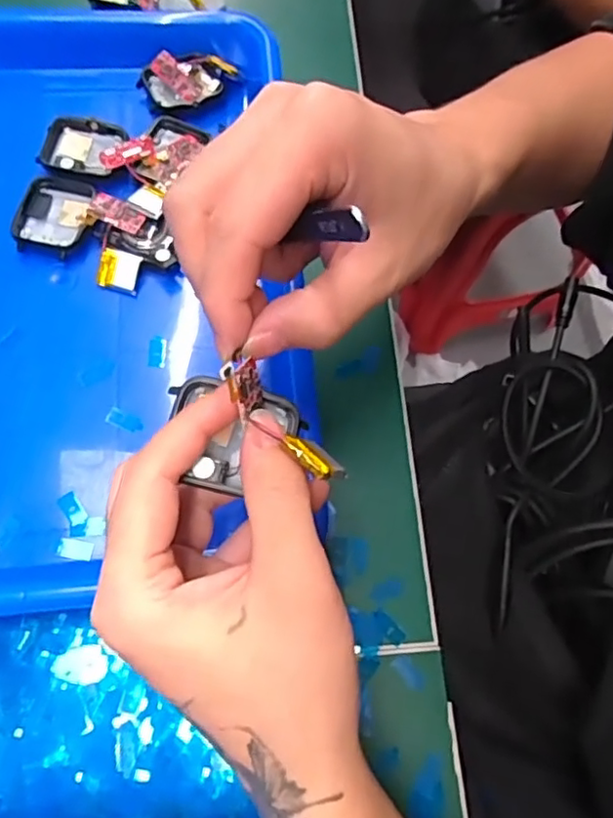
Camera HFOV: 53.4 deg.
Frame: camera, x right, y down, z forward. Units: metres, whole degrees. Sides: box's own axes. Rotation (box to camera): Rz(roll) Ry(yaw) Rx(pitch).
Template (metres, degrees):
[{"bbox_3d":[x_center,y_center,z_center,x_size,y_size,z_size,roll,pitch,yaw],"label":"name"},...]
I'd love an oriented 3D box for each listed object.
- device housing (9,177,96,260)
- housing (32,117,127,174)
[{"bbox_3d":[-0.134,-0.103,0.327,0.038,0.010,0.045,11,70,0],"label":"device housing"},{"bbox_3d":[-0.126,-0.146,0.342,0.043,0.011,0.037,10,70,-1],"label":"housing"}]

